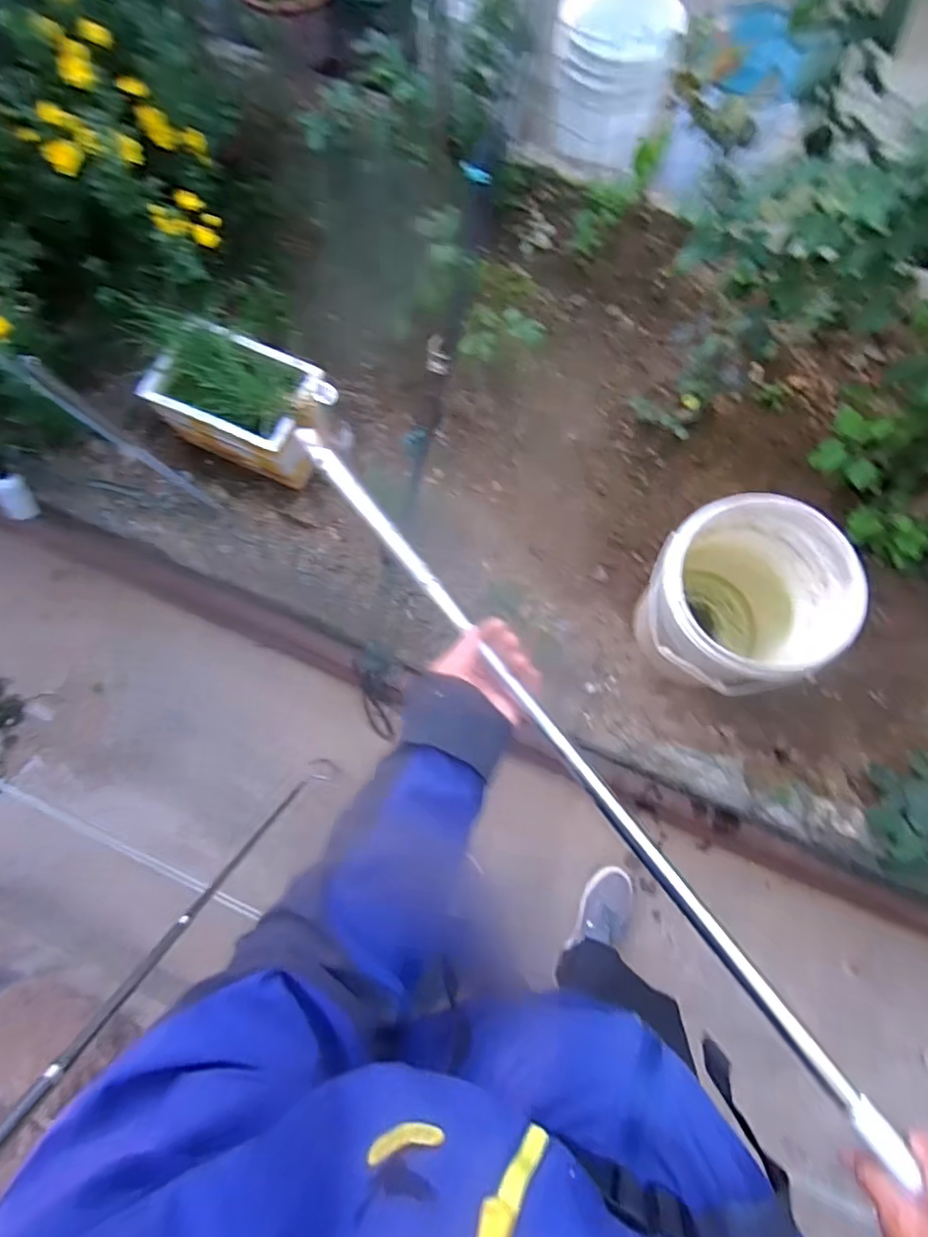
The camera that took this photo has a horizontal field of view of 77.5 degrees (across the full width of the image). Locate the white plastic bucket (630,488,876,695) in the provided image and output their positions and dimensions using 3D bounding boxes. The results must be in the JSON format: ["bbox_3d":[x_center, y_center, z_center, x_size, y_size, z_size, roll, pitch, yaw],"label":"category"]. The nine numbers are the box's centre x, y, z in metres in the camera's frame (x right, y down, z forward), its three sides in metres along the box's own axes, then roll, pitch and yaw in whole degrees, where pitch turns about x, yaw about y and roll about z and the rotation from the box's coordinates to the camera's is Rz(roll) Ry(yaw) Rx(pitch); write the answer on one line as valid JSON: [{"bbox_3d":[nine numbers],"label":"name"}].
[{"bbox_3d":[0.522,-0.035,1.180,0.314,0.411,0.326,0,77,-1],"label":"white plastic bucket"}]

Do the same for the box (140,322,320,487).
[{"bbox_3d":[-0.508,-0.501,1.293,0.372,0.300,0.227,16,77,3],"label":"box"}]

